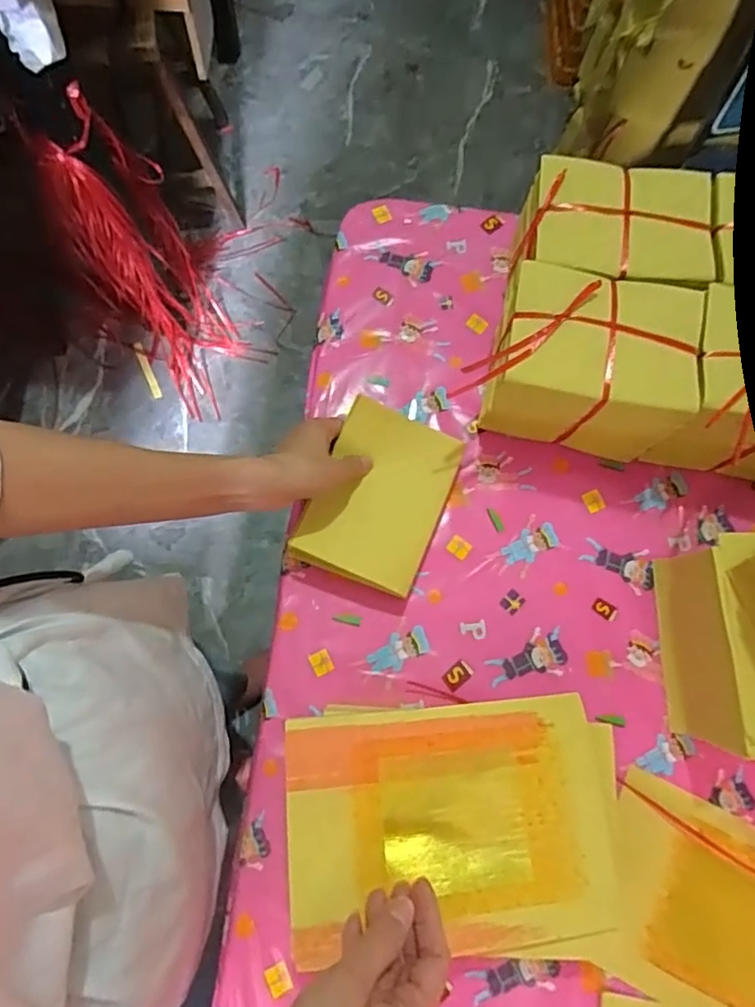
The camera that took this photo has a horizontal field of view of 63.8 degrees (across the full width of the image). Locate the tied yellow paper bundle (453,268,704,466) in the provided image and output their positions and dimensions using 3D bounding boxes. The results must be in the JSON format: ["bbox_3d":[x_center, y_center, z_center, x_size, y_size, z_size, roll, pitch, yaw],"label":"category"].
[{"bbox_3d":[0.194,-0.126,0.576,0.165,0.136,0.117,9,74,0],"label":"tied yellow paper bundle"}]

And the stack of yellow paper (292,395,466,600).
[{"bbox_3d":[0.003,-0.006,0.562,0.114,0.027,0.160,24,75,5],"label":"stack of yellow paper"}]

